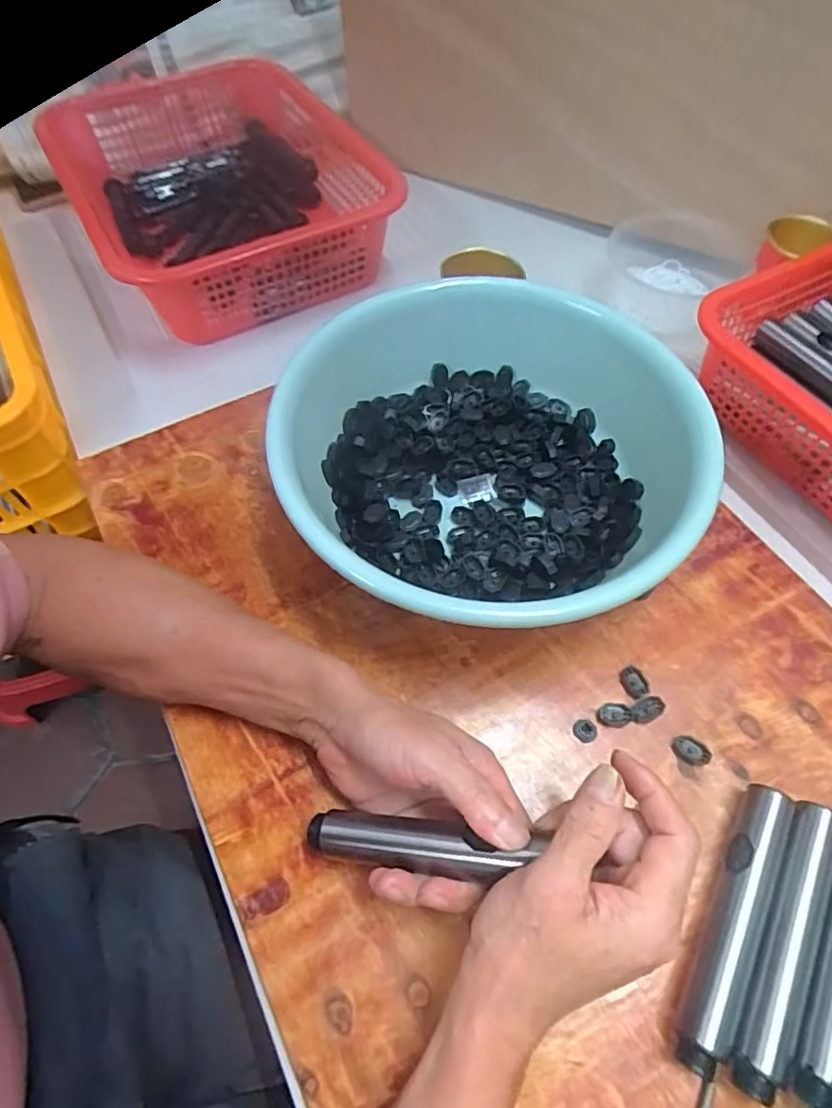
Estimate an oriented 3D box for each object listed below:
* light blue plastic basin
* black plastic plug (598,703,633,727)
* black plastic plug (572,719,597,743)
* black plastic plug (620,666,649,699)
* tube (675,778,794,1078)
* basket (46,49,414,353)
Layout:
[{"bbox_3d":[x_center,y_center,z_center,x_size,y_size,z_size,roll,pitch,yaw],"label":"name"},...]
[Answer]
[{"bbox_3d":[0.055,-0.066,0.446,0.287,0.106,0.289,-1,60,1],"label":"light blue plastic basin"},{"bbox_3d":[0.135,0.108,0.392,0.022,0.004,0.016,-7,60,-2],"label":"black plastic plug"},{"bbox_3d":[0.114,0.119,0.391,0.016,0.005,0.015,-1,60,1],"label":"black plastic plug"},{"bbox_3d":[0.152,0.090,0.406,0.017,0.004,0.022,-18,61,-9],"label":"black plastic plug"},{"bbox_3d":[0.180,0.205,0.327,0.027,0.020,0.150,26,64,16],"label":"tube"},{"bbox_3d":[-0.208,-0.410,0.655,0.302,0.111,0.399,-23,62,-11],"label":"basket"}]

